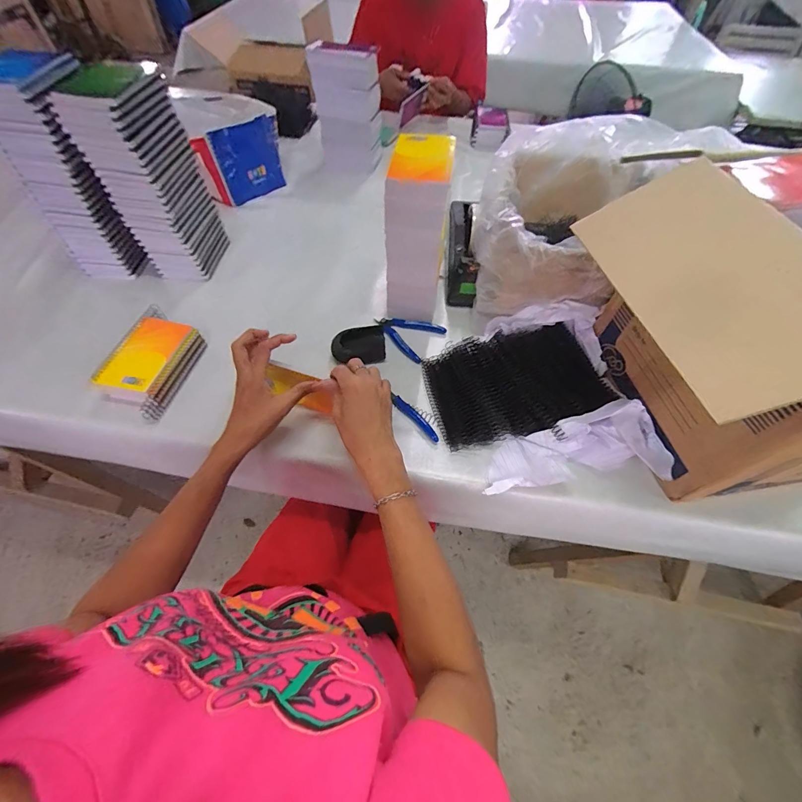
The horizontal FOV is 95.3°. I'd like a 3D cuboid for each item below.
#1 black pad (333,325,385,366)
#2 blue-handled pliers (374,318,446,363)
[{"bbox_3d":[-0.068,-0.091,0.598,0.085,0.027,0.063,-8,57,-7],"label":"black pad"},{"bbox_3d":[0.010,-0.121,0.633,0.108,0.016,0.083,30,61,17],"label":"blue-handled pliers"}]

